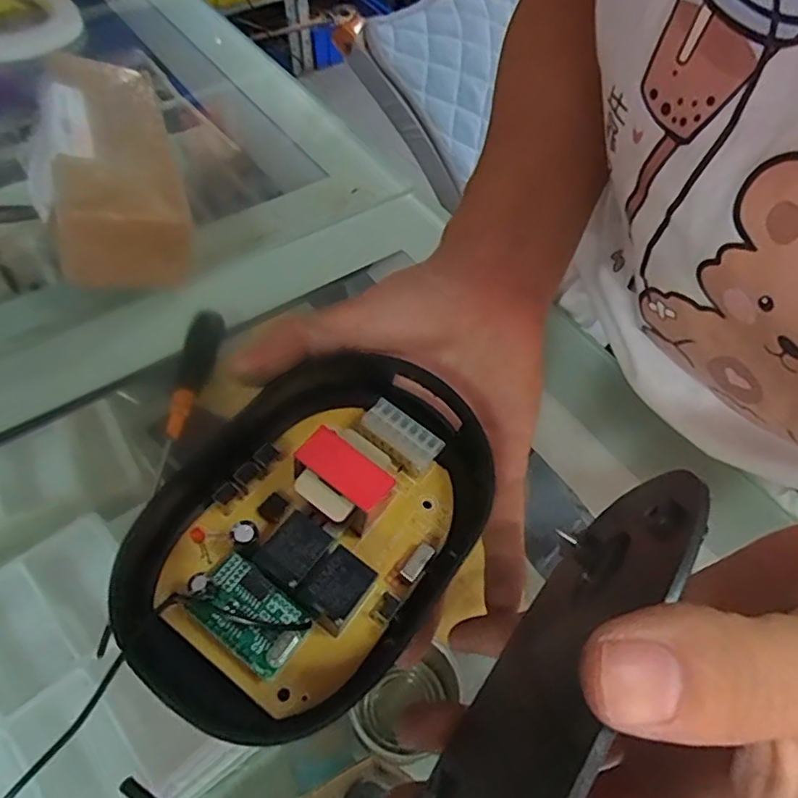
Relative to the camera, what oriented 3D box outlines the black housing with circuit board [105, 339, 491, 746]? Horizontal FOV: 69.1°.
[{"bbox_3d":[-0.026,0.035,0.181,0.084,0.029,0.123,30,60,17],"label":"black housing with circuit board"}]

